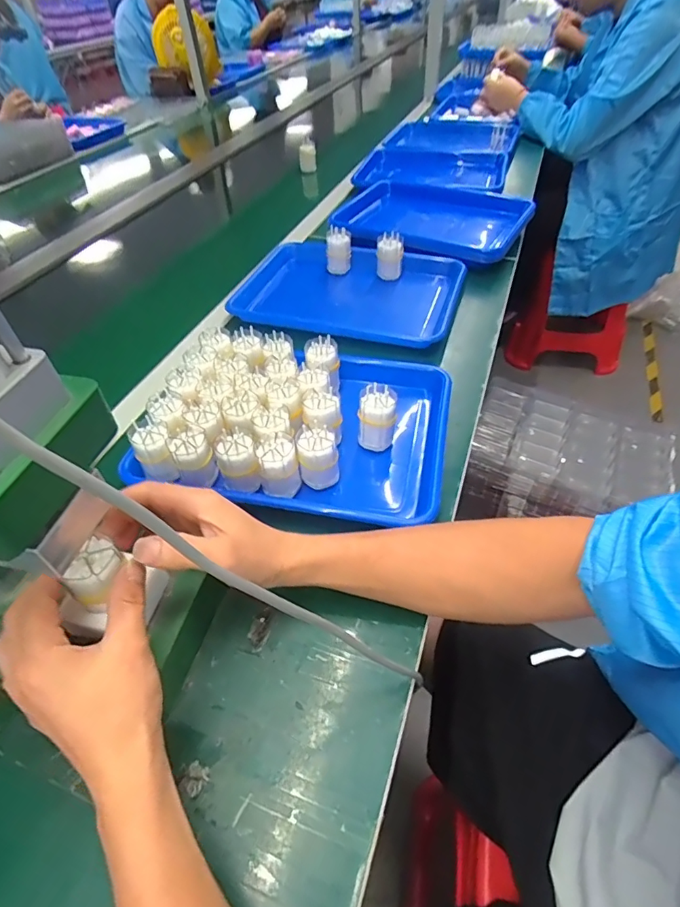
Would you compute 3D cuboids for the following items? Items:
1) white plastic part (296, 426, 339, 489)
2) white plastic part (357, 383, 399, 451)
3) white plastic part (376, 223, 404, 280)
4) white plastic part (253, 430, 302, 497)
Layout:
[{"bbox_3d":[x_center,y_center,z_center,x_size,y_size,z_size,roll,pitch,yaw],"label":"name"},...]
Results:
[{"bbox_3d":[-0.023,0.003,0.488,0.039,0.060,0.046,-9,46,-5],"label":"white plastic part"},{"bbox_3d":[0.040,-0.040,0.518,0.038,0.060,0.038,4,47,8],"label":"white plastic part"},{"bbox_3d":[0.081,-0.325,0.788,0.041,0.072,0.033,-2,46,2],"label":"white plastic part"},{"bbox_3d":[-0.061,0.012,0.481,0.038,0.052,0.041,-17,47,-12],"label":"white plastic part"}]

